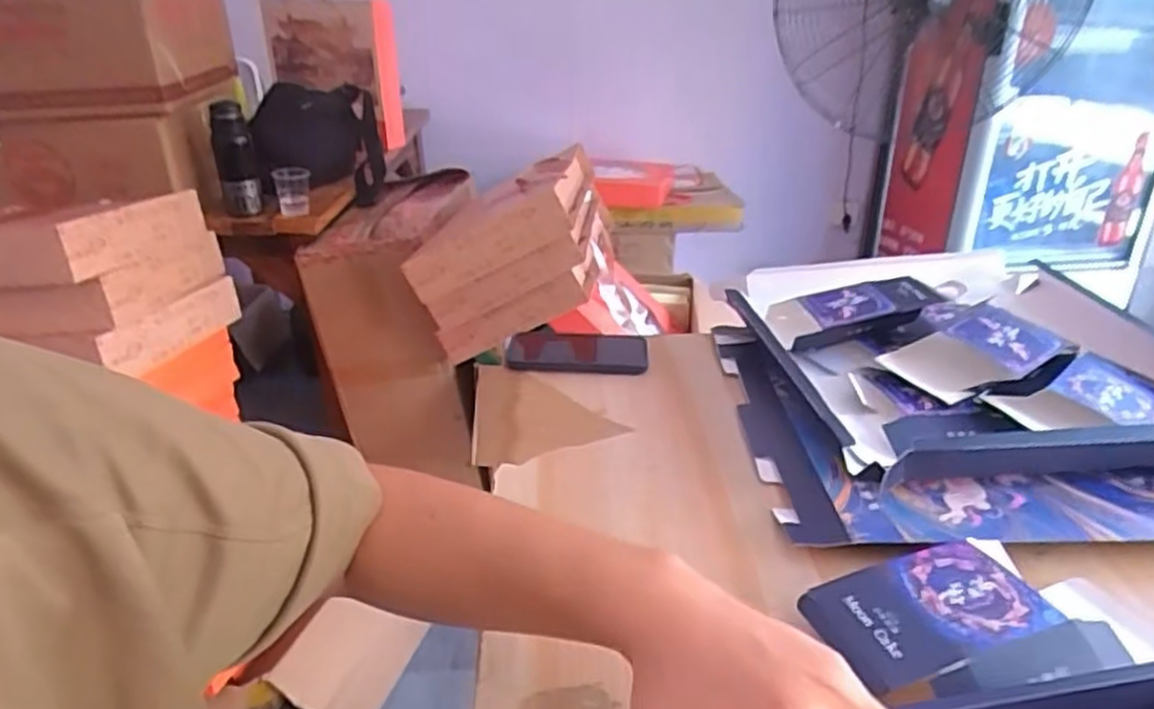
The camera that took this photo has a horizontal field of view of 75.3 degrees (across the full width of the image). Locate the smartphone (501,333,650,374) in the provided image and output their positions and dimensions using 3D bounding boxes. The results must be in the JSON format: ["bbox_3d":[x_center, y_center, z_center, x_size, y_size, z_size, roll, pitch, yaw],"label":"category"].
[{"bbox_3d":[0.000,-0.004,0.861,0.157,0.017,0.079,2,27,4],"label":"smartphone"}]

